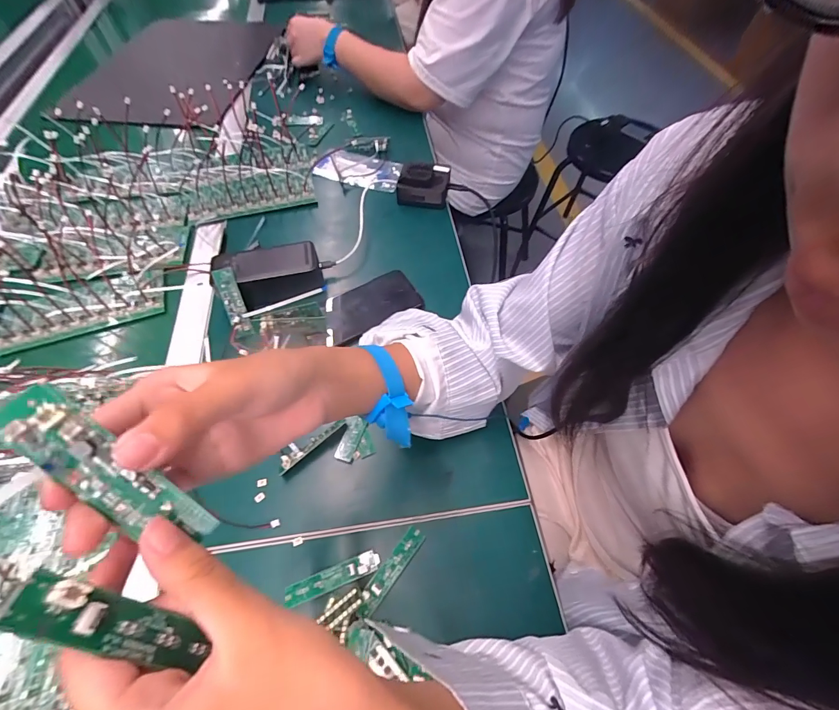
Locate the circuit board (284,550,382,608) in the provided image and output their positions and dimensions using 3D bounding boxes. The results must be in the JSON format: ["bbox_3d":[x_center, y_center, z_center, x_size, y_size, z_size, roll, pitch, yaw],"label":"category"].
[{"bbox_3d":[-0.078,0.200,0.347,0.084,0.004,0.018,-19,60,-10],"label":"circuit board"}]

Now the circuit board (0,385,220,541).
[{"bbox_3d":[-0.117,0.046,0.146,0.083,0.008,0.022,48,63,-19],"label":"circuit board"}]

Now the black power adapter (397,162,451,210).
[{"bbox_3d":[0.007,-0.272,0.614,0.077,0.053,0.061,10,59,7],"label":"black power adapter"}]

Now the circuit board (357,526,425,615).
[{"bbox_3d":[-0.025,0.192,0.344,0.017,0.010,0.080,34,65,19],"label":"circuit board"}]

